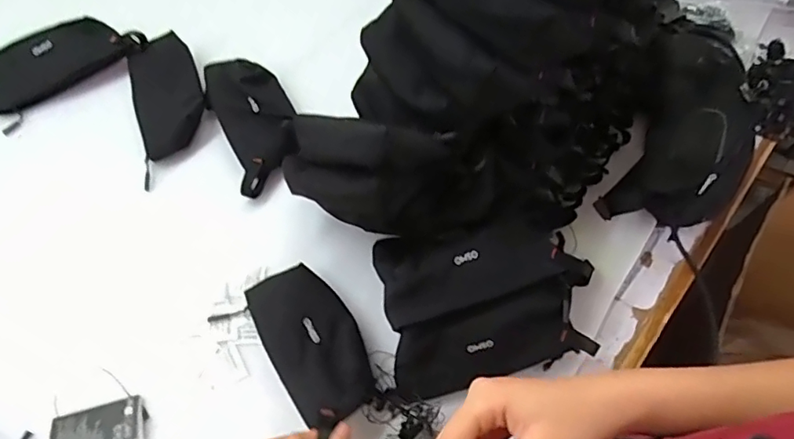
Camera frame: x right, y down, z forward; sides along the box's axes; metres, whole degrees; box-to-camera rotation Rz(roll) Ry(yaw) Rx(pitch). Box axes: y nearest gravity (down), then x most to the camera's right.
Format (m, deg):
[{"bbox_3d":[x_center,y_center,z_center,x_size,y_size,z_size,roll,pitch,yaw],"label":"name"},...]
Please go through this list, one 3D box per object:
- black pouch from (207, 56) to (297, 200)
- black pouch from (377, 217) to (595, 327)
[{"bbox_3d":[-0.190,-0.137,0.703,0.096,0.031,0.202,-24,68,-10],"label":"black pouch"},{"bbox_3d":[0.087,0.045,0.552,0.211,0.035,0.089,-14,67,-6],"label":"black pouch"}]

